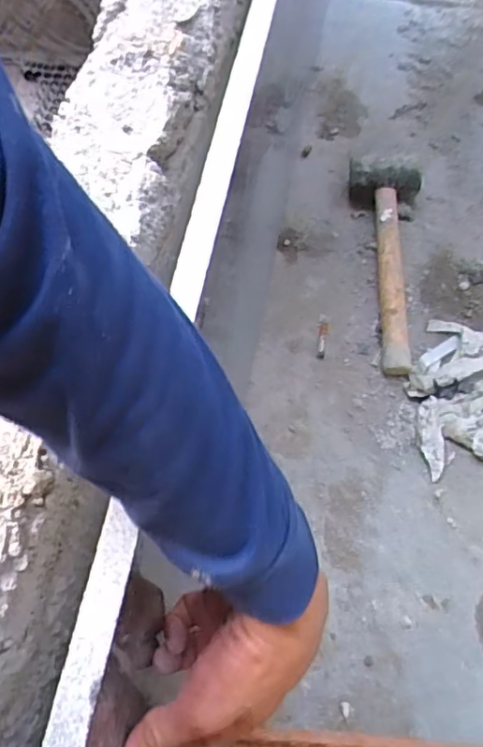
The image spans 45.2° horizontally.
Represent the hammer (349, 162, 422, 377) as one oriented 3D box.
[{"bbox_3d":[0.185,-0.151,0.758,0.095,0.063,0.322,4,65,5],"label":"hammer"}]

